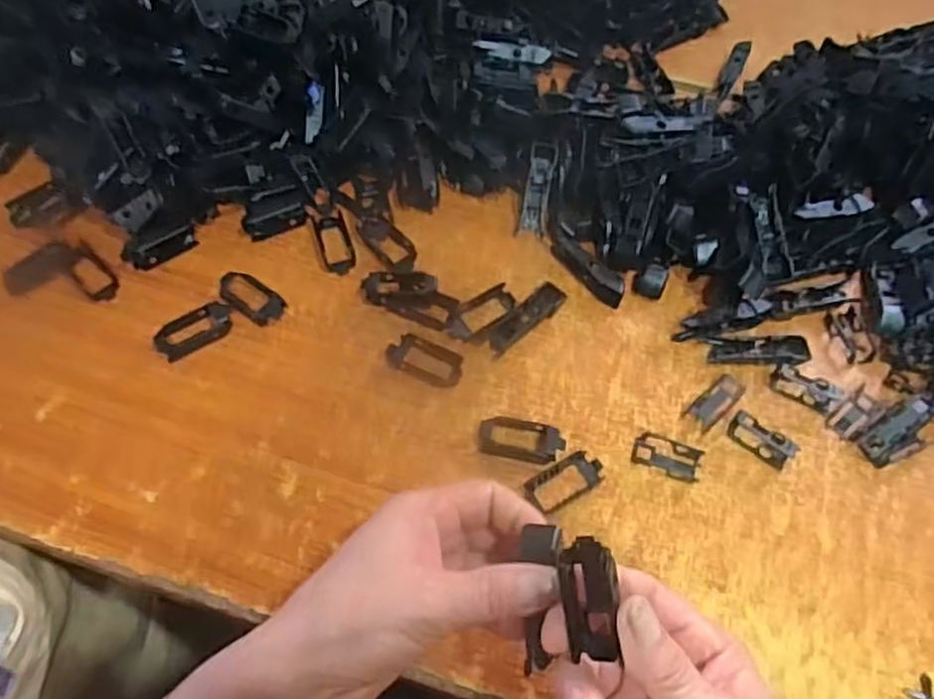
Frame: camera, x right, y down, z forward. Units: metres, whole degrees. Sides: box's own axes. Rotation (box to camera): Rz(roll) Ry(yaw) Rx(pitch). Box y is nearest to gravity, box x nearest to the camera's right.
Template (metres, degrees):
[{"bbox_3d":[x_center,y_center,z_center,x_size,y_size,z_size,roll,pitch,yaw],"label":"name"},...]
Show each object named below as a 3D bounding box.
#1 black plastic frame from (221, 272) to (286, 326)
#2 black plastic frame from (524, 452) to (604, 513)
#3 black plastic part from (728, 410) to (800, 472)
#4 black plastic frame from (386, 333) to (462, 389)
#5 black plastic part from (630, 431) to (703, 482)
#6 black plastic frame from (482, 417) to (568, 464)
[{"bbox_3d":[-0.144,-0.035,0.474,0.049,0.009,0.025,33,63,17],"label":"black plastic frame"},{"bbox_3d":[0.058,0.076,0.415,0.050,0.005,0.023,-27,63,-17],"label":"black plastic frame"},{"bbox_3d":[0.177,0.054,0.426,0.038,0.017,0.014,33,63,17],"label":"black plastic part"},{"bbox_3d":[-0.027,0.007,0.454,0.050,0.004,0.026,24,60,12],"label":"black plastic frame"},{"bbox_3d":[0.120,0.064,0.424,0.040,0.005,0.021,20,60,10],"label":"black plastic part"},{"bbox_3d":[0.033,0.054,0.425,0.050,0.011,0.024,12,59,5],"label":"black plastic frame"}]

